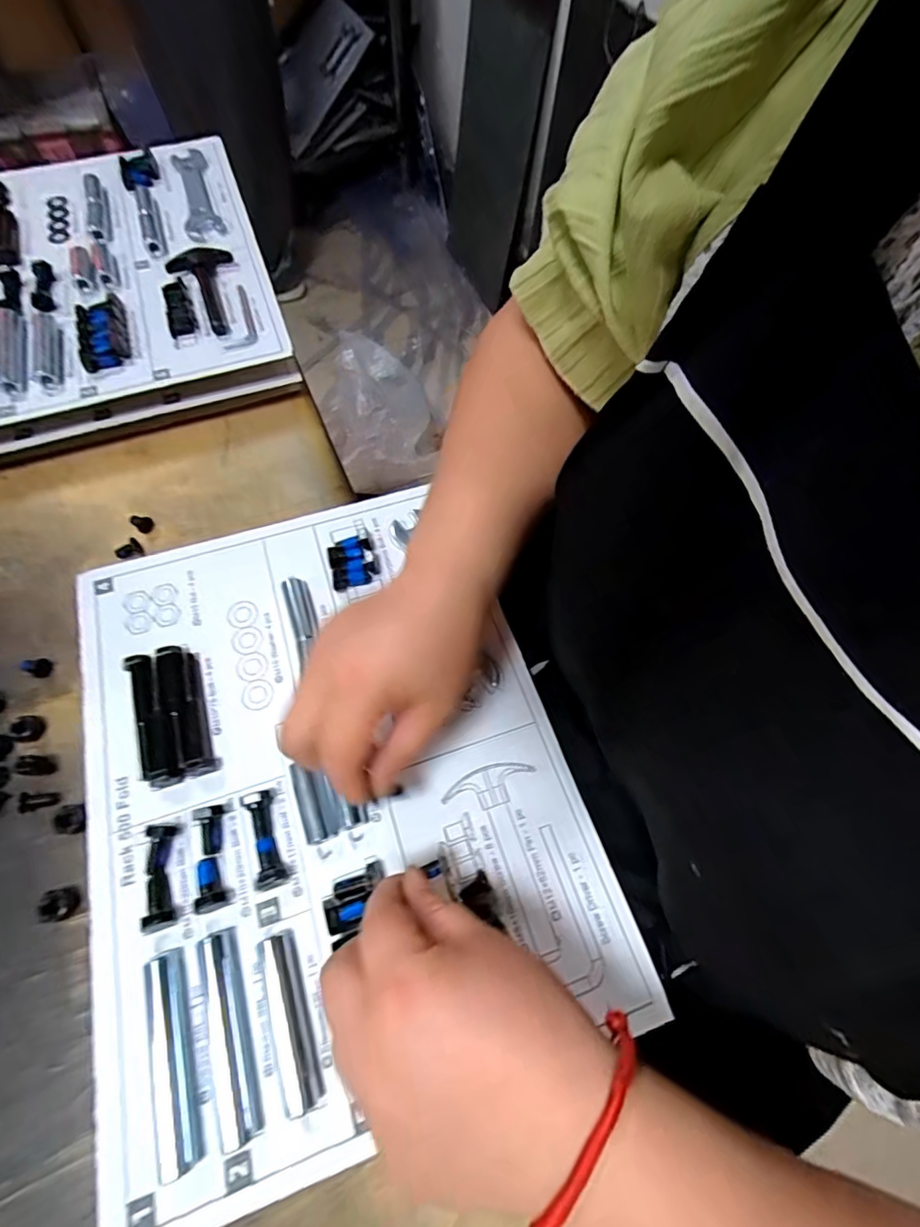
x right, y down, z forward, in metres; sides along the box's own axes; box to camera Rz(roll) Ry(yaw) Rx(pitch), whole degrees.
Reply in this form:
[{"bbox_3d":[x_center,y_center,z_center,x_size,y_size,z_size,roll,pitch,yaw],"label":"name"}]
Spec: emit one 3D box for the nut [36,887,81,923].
[{"bbox_3d":[-0.221,0.160,0.292,0.014,0.013,0.016,-8,64,-5],"label":"nut"}]

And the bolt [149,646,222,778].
[{"bbox_3d":[-0.174,0.060,0.337,0.020,0.014,0.085,-23,67,-12],"label":"bolt"}]

